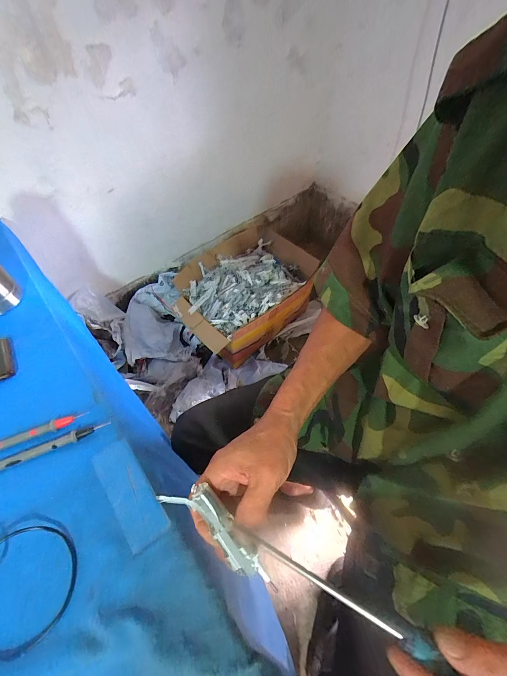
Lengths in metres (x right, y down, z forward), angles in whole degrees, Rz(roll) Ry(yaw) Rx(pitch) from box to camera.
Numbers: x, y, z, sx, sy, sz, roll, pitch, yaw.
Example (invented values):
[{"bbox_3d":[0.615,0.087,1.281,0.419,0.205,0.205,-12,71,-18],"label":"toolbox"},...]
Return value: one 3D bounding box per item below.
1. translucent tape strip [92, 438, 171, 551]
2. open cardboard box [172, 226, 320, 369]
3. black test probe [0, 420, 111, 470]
[{"bbox_3d":[-0.135,0.163,0.308,0.042,0.007,0.113,-34,61,-20],"label":"translucent tape strip"},{"bbox_3d":[-0.025,-0.174,1.118,0.546,0.213,0.381,-38,61,-22],"label":"open cardboard box"},{"bbox_3d":[-0.244,0.127,0.330,0.145,0.008,0.015,-18,57,-11],"label":"black test probe"}]

